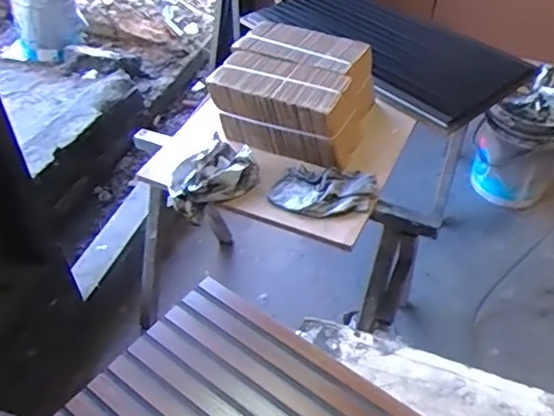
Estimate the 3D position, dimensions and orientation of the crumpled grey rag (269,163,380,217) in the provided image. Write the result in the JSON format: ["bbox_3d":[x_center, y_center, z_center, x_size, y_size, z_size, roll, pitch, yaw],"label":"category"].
[{"bbox_3d":[0.102,-0.038,1.266,0.221,0.025,0.128,7,44,7],"label":"crumpled grey rag"}]

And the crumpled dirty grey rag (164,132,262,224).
[{"bbox_3d":[-0.144,-0.057,1.286,0.195,0.122,0.121,-28,50,-26],"label":"crumpled dirty grey rag"}]

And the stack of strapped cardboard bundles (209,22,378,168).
[{"bbox_3d":[0.048,-0.301,1.419,0.349,0.142,0.343,15,46,15],"label":"stack of strapped cardboard bundles"}]

